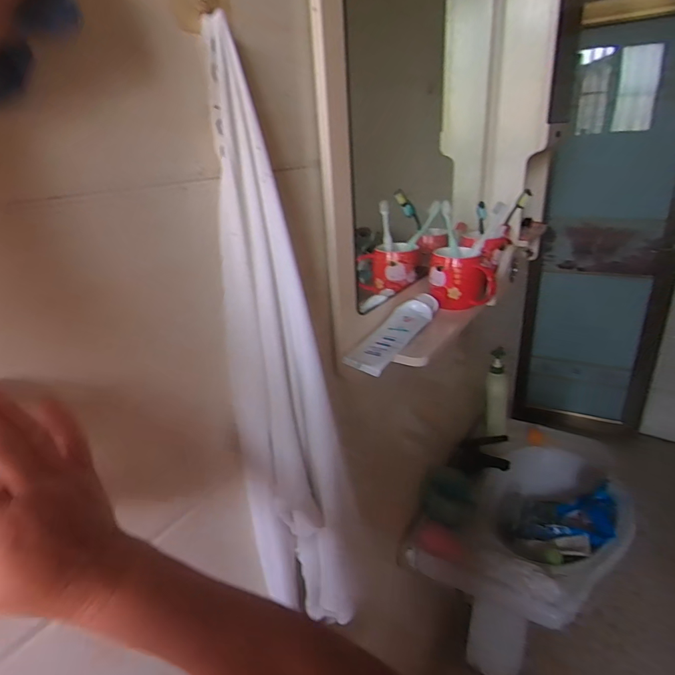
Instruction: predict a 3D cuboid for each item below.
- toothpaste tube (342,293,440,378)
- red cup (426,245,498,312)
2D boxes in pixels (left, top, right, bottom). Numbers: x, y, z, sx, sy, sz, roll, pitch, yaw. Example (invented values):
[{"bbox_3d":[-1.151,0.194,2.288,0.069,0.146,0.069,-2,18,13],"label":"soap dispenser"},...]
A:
[{"bbox_3d":[0.087,-0.012,0.633,0.056,0.035,0.206,13,29,34],"label":"toothpaste tube"},{"bbox_3d":[0.205,-0.098,0.722,0.102,0.081,0.074,5,25,19],"label":"red cup"}]

